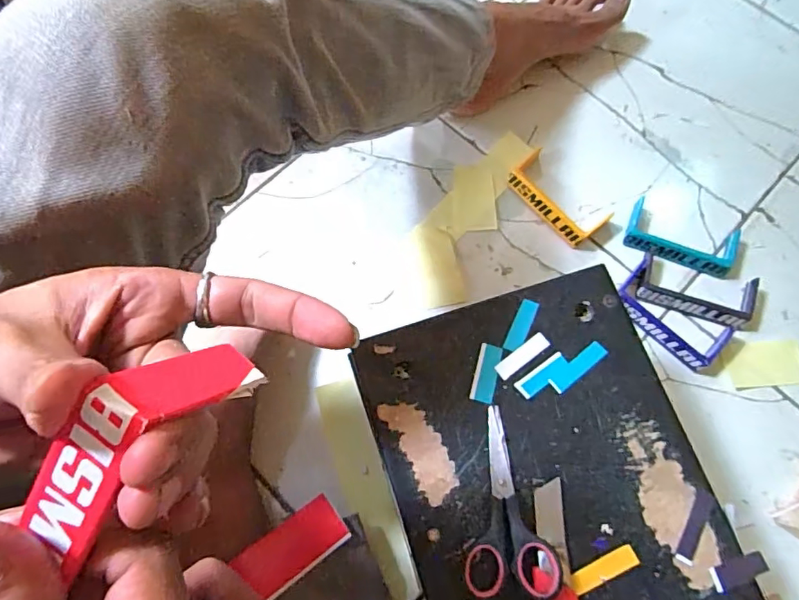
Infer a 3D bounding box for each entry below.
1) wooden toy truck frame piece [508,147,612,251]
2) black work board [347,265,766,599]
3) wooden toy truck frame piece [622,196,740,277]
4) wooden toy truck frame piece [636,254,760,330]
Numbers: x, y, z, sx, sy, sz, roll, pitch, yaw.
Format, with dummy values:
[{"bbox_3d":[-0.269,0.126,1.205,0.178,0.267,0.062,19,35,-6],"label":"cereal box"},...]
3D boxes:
[{"bbox_3d":[0.167,-0.109,0.559,0.054,0.012,0.110,-39,77,-12],"label":"wooden toy truck frame piece"},{"bbox_3d":[0.102,0.130,0.341,0.197,0.022,0.278,-17,75,-5],"label":"black work board"},{"bbox_3d":[0.295,-0.065,0.540,0.112,0.015,0.062,24,74,7],"label":"wooden toy truck frame piece"},{"bbox_3d":[0.298,-0.010,0.521,0.110,0.019,0.052,18,73,5],"label":"wooden toy truck frame piece"}]

